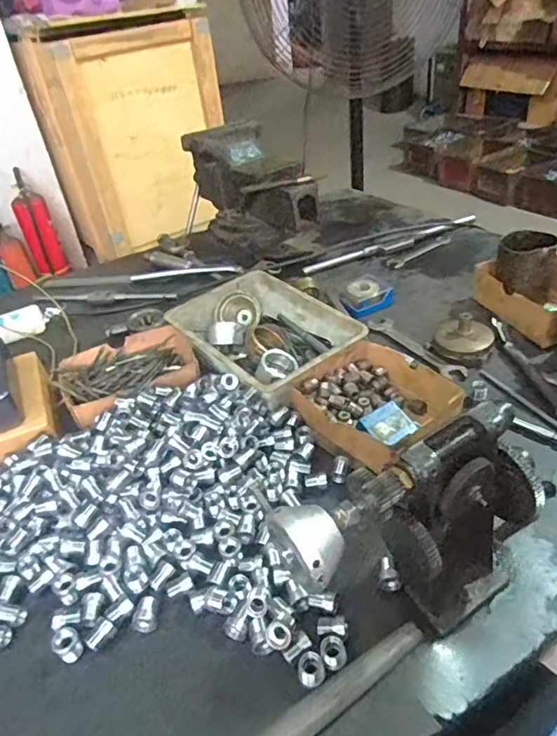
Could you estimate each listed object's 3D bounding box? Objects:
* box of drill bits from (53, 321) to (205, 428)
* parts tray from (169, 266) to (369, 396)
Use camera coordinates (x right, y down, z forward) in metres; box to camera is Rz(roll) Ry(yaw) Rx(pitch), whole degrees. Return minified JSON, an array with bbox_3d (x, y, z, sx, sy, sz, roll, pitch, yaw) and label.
[{"bbox_3d":[-0.197,0.011,0.712,0.181,0.057,0.140,-29,43,-24],"label":"box of drill bits"},{"bbox_3d":[-0.022,-0.038,0.732,0.169,0.076,0.251,-30,44,-25],"label":"parts tray"}]

